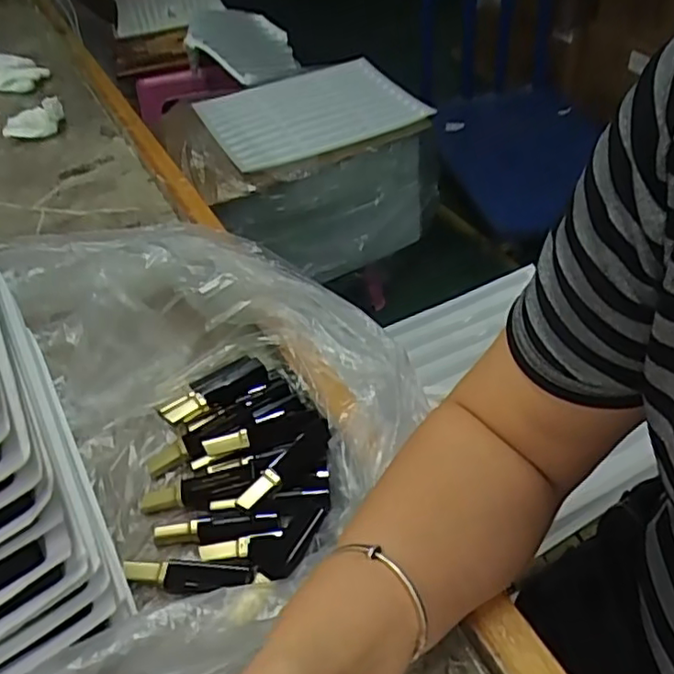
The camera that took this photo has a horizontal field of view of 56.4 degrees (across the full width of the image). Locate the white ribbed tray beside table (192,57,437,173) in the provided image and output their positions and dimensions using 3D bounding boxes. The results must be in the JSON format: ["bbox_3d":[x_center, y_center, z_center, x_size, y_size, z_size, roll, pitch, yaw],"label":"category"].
[{"bbox_3d":[-0.063,-0.475,1.307,0.392,0.029,0.312,-26,55,-16],"label":"white ribbed tray beside table"}]

